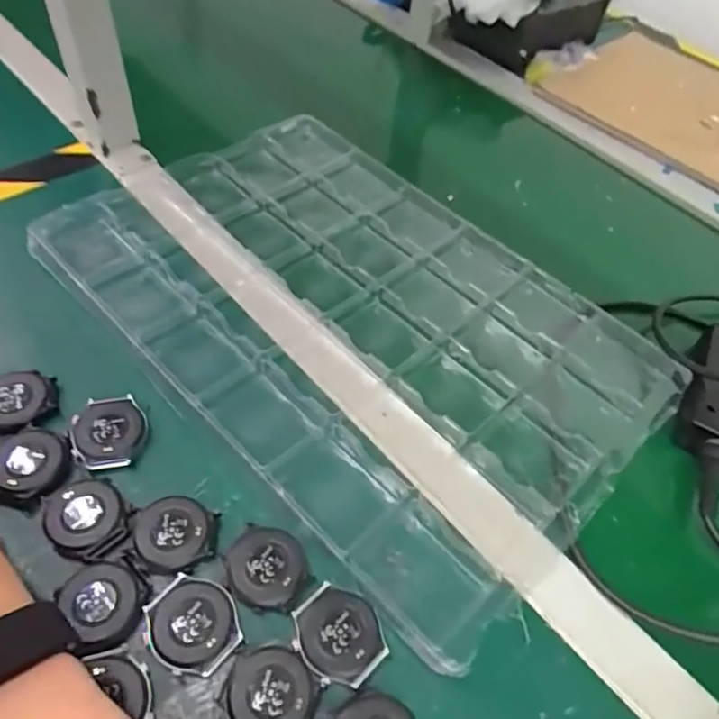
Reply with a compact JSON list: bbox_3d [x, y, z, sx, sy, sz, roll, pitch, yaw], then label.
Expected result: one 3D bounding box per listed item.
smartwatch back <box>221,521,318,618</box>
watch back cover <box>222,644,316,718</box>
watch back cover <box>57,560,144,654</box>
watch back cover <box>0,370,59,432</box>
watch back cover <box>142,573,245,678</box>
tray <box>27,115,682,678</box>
[{"bbox_3d":[-0.053,0.121,0.341,0.050,0.008,0.043,38,58,23],"label":"smartwatch back"},{"bbox_3d":[-0.045,0.172,0.303,0.044,0.012,0.044,10,51,3],"label":"watch back cover"},{"bbox_3d":[-0.138,0.130,0.315,0.036,0.009,0.045,-17,55,-18],"label":"watch back cover"},{"bbox_3d":[-0.227,0.028,0.389,0.048,0.013,0.041,-9,54,-14],"label":"watch back cover"},{"bbox_3d":[-0.090,0.144,0.319,0.049,0.010,0.045,35,57,21],"label":"watch back cover"},{"bbox_3d":[-0.004,-0.039,0.472,0.451,0.033,0.305,39,58,23],"label":"tray"}]

